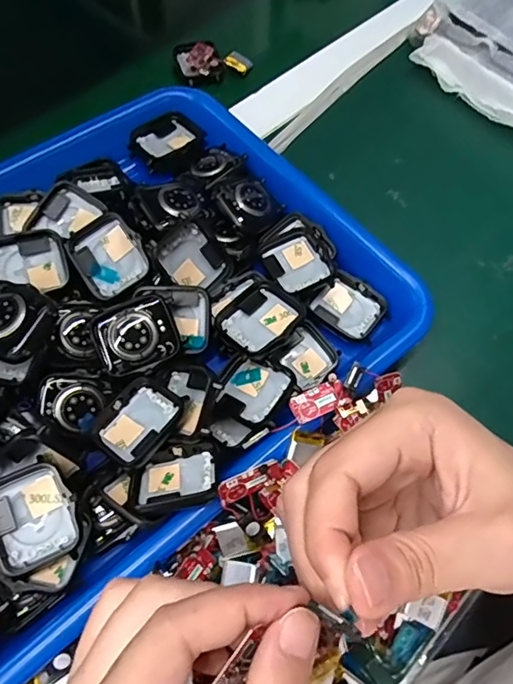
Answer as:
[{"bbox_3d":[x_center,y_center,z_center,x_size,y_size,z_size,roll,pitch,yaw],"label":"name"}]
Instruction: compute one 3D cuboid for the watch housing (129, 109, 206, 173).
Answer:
[{"bbox_3d":[-0.059,-0.136,0.351,0.047,0.009,0.049,-33,69,-17],"label":"watch housing"}]

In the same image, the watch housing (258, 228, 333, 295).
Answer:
[{"bbox_3d":[0.023,-0.048,0.311,0.033,0.011,0.040,-24,67,-14],"label":"watch housing"}]

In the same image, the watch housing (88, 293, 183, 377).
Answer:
[{"bbox_3d":[-0.061,-0.003,0.265,0.040,0.009,0.035,-23,87,-7],"label":"watch housing"}]

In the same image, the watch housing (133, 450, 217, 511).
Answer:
[{"bbox_3d":[-0.037,0.065,0.242,0.036,0.008,0.033,-15,25,-3],"label":"watch housing"}]

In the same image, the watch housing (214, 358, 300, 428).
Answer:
[{"bbox_3d":[0.000,0.026,0.268,0.041,0.006,0.033,26,67,44],"label":"watch housing"}]

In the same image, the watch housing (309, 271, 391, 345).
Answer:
[{"bbox_3d":[0.055,-0.019,0.307,0.039,0.009,0.037,38,68,16],"label":"watch housing"}]

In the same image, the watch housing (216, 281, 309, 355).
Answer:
[{"bbox_3d":[0.002,-0.011,0.283,0.041,0.018,0.038,-39,71,-19],"label":"watch housing"}]

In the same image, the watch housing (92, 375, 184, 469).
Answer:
[{"bbox_3d":[-0.059,0.037,0.254,0.033,0.009,0.041,35,67,14],"label":"watch housing"}]

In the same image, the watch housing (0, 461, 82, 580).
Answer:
[{"bbox_3d":[-0.099,0.077,0.231,0.035,0.014,0.042,-25,67,-14],"label":"watch housing"}]

